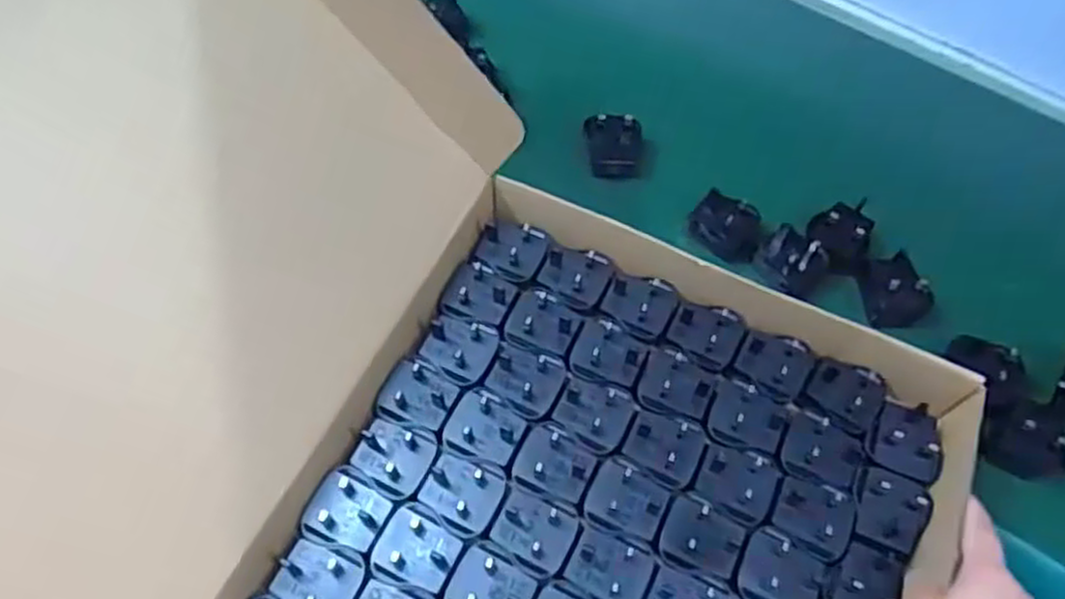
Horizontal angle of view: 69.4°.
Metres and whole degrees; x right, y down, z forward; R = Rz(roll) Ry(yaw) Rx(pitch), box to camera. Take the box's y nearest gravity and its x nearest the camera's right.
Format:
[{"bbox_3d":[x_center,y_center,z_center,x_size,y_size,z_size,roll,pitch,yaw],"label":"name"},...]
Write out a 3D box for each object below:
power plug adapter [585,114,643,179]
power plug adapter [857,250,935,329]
[{"bbox_3d":[0.069,-0.126,0.646,0.055,0.041,0.041,4,59,-1],"label":"power plug adapter"},{"bbox_3d":[0.276,-0.007,0.583,0.041,0.037,0.051,-1,59,-3],"label":"power plug adapter"}]

